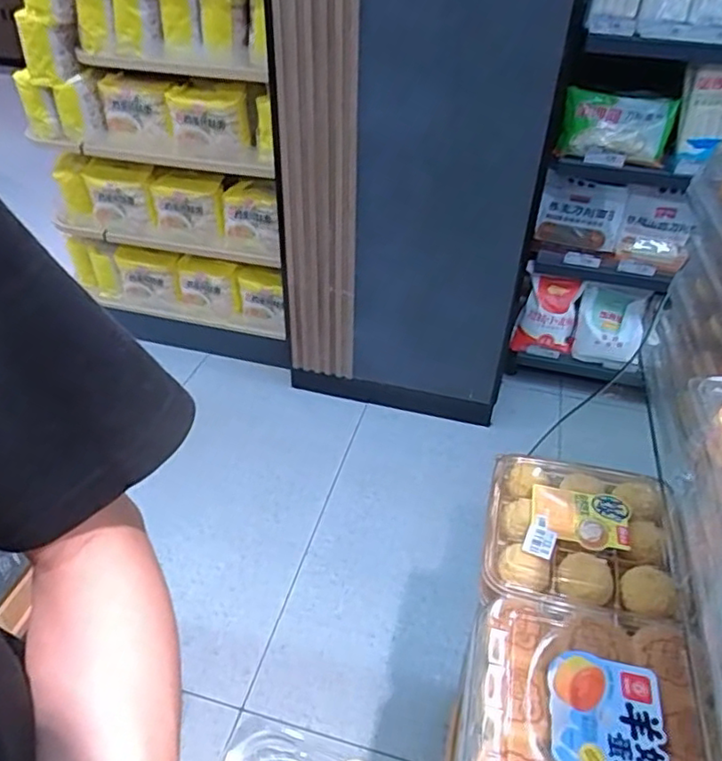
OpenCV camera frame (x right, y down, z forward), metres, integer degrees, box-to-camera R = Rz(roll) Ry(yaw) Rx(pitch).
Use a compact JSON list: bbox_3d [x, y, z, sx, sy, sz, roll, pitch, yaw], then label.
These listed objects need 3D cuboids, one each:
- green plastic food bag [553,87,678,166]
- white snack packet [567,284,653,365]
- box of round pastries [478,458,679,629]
[{"bbox_3d":[0.638,-0.633,1.526,0.264,0.155,0.091,15,40,17],"label":"green plastic food bag"},{"bbox_3d":[0.741,-0.161,1.799,0.187,0.226,0.057,14,10,26],"label":"white snack packet"},{"bbox_3d":[0.240,0.168,0.695,0.177,0.050,0.212,12,40,12],"label":"box of round pastries"}]

